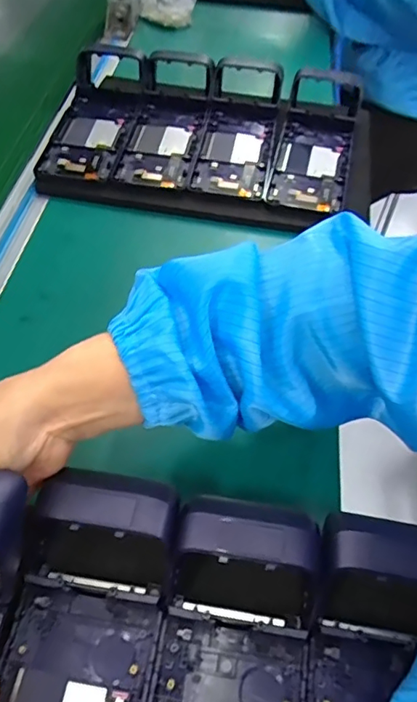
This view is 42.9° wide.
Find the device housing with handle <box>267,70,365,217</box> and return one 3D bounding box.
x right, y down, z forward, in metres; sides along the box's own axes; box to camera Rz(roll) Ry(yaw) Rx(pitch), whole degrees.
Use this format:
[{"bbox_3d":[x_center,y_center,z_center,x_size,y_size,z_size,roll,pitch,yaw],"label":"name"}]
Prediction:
[{"bbox_3d":[0.120,-0.242,0.582,0.080,0.046,0.229,12,54,10],"label":"device housing with handle"}]

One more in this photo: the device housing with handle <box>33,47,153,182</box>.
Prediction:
[{"bbox_3d":[-0.126,-0.277,0.601,0.089,0.045,0.224,7,54,7],"label":"device housing with handle"}]

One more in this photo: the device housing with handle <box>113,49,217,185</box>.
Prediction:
[{"bbox_3d":[-0.046,-0.267,0.593,0.080,0.042,0.207,5,53,5],"label":"device housing with handle"}]

